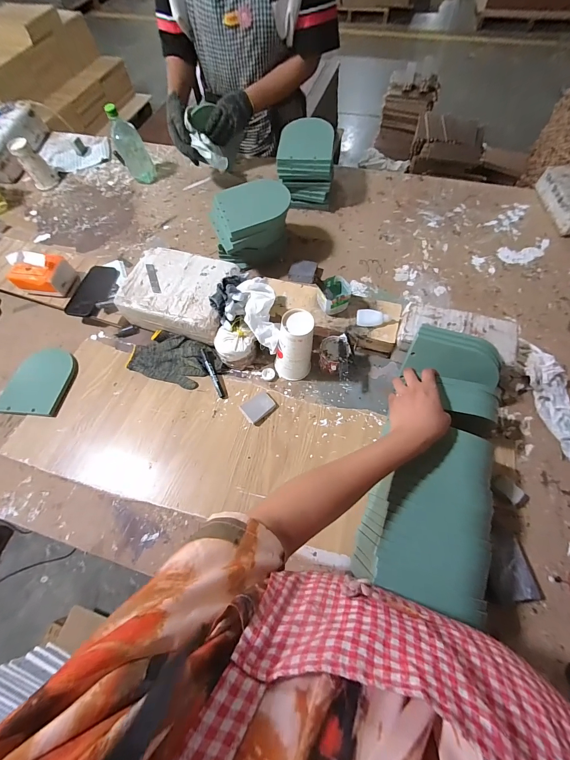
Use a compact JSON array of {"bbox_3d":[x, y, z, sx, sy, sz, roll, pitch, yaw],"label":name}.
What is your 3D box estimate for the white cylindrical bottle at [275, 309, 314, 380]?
[{"bbox_3d":[0.020,-0.066,0.643,0.075,0.173,0.060,-41,69,-16],"label":"white cylindrical bottle"}]

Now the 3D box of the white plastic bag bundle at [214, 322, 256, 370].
[{"bbox_3d":[-0.112,-0.076,0.687,0.081,0.101,0.072,-30,66,-12],"label":"white plastic bag bundle"}]

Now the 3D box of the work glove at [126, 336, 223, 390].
[{"bbox_3d":[-0.271,-0.052,0.724,0.228,0.024,0.111,17,66,11],"label":"work glove"}]

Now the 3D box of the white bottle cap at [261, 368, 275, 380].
[{"bbox_3d":[-0.039,-0.013,0.706,0.031,0.007,0.033,-1,64,2],"label":"white bottle cap"}]

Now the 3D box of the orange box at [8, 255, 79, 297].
[{"bbox_3d":[-0.631,-0.275,0.797,0.118,0.106,0.098,10,65,8],"label":"orange box"}]

